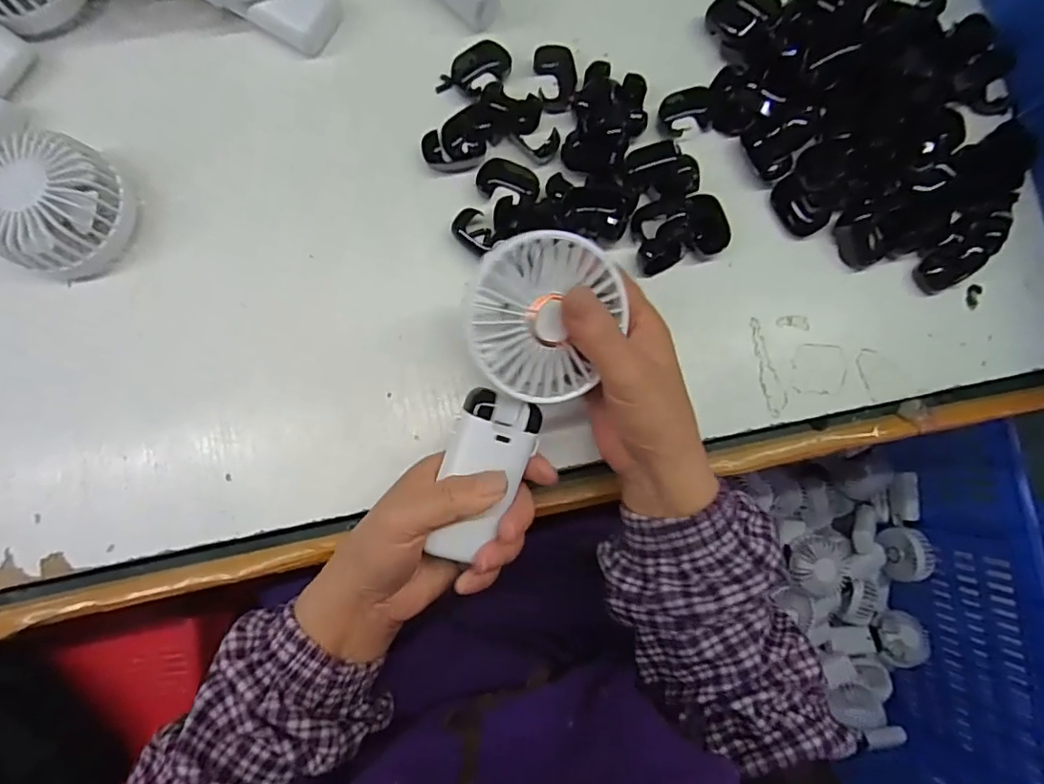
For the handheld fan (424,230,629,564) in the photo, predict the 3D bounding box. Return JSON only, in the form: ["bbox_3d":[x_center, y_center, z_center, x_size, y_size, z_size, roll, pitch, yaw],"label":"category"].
[{"bbox_3d":[-0.002,0.005,0.297,0.070,0.030,0.172,19,102,1],"label":"handheld fan"}]

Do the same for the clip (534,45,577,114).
[{"bbox_3d":[0.025,-0.221,0.400,0.028,0.016,0.040,-8,82,-2],"label":"clip"}]

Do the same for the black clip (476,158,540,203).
[{"bbox_3d":[-0.009,-0.148,0.391,0.043,0.010,0.025,9,82,0],"label":"black clip"}]

